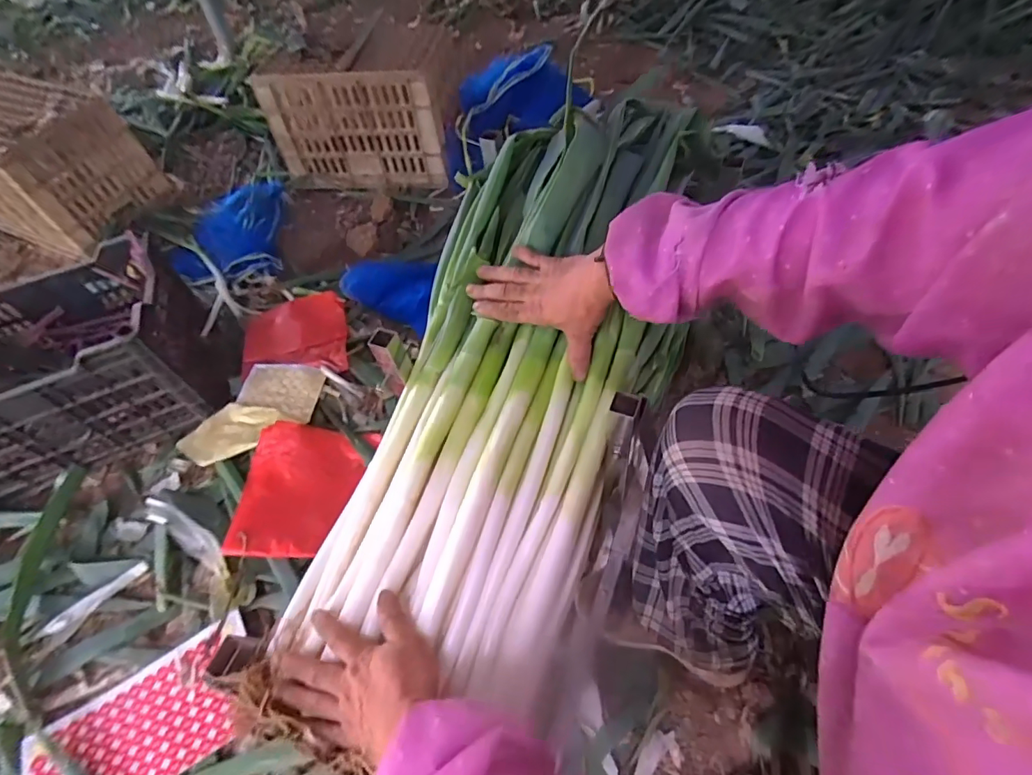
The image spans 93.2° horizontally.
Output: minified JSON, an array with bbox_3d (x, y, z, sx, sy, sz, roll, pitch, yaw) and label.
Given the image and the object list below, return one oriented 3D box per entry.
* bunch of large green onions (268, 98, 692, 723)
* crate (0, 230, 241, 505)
[{"bbox_3d":[0.005,-0.045,0.545,0.296,0.107,0.683,14,75,11],"label":"bunch of large green onions"},{"bbox_3d":[-0.859,-0.050,0.942,0.490,0.222,0.337,-24,59,-10],"label":"crate"}]

